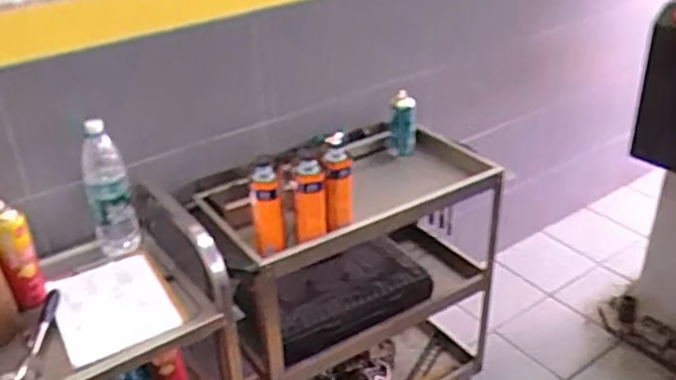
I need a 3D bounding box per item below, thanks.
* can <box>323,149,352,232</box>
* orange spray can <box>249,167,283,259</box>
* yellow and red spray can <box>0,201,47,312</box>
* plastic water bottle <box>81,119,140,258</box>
[{"bbox_3d":[0.002,0.004,1.478,0.062,0.178,0.069,-3,30,1],"label":"can"},{"bbox_3d":[-0.147,0.052,1.406,0.069,0.197,0.067,-6,30,-4],"label":"orange spray can"},{"bbox_3d":[-0.639,0.137,1.333,0.070,0.210,0.074,-19,32,-26],"label":"yellow and red spray can"},{"bbox_3d":[-0.519,0.000,1.505,0.093,0.318,0.077,-13,31,-17],"label":"plastic water bottle"}]

